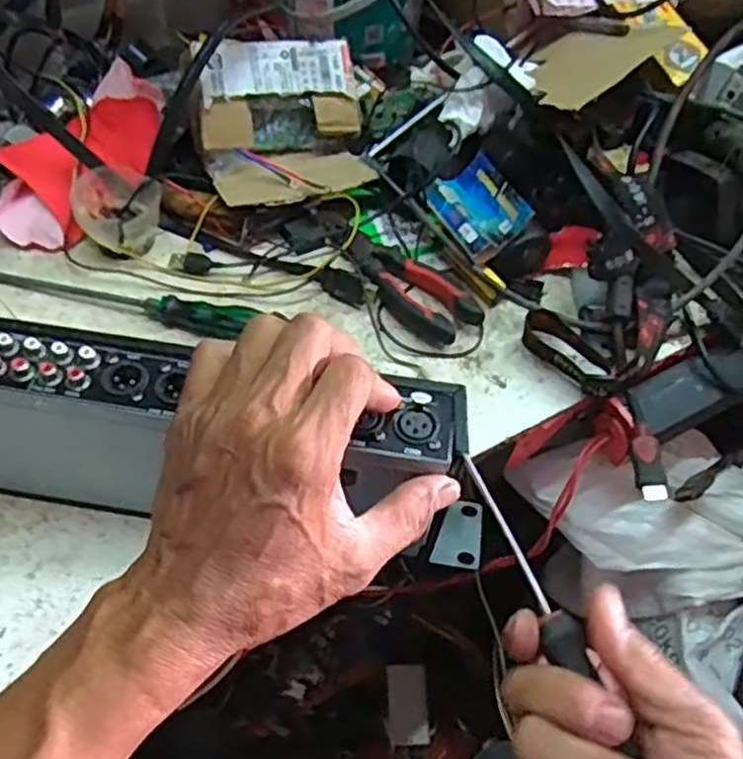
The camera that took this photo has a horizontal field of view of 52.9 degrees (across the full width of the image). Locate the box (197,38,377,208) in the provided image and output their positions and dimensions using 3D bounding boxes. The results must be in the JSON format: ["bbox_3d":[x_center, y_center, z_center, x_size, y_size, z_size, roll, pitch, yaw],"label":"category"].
[{"bbox_3d":[-0.069,-0.205,0.595,0.133,0.120,0.050,-11,16,-22],"label":"box"}]

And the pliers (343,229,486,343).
[{"bbox_3d":[0.028,-0.071,0.558,0.044,0.028,0.110,-37,63,-28],"label":"pliers"}]

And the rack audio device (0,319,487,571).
[{"bbox_3d":[-0.162,0.025,0.405,0.420,0.118,0.053,8,51,0],"label":"rack audio device"}]

